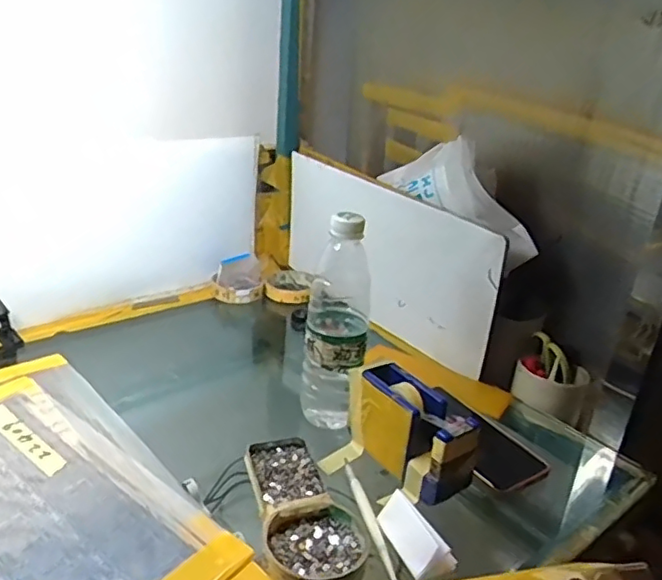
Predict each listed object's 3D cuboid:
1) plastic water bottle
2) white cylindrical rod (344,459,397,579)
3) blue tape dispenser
[{"bbox_3d":[0.005,0.034,0.609,0.059,0.227,0.067,3,25,2],"label":"plastic water bottle"},{"bbox_3d":[0.031,0.191,0.513,0.009,0.011,0.141,-5,26,-15],"label":"white cylindrical rod"},{"bbox_3d":[0.075,0.133,0.564,0.048,0.082,0.128,-16,30,-34],"label":"blue tape dispenser"}]

